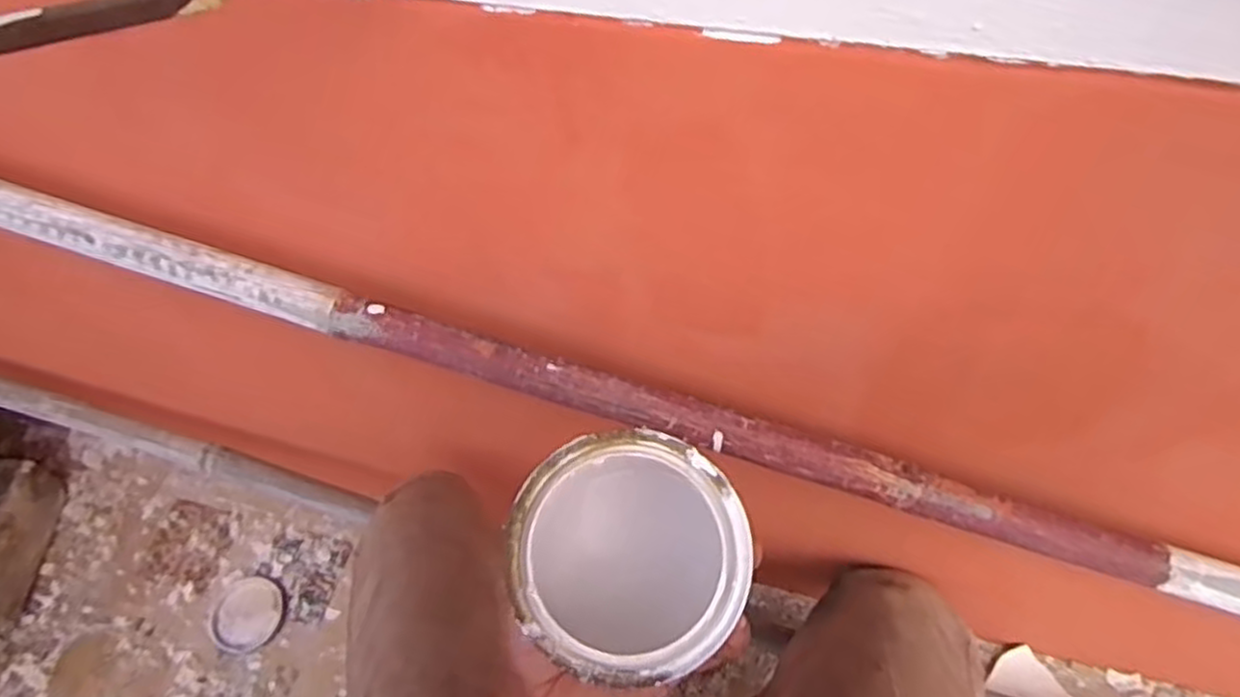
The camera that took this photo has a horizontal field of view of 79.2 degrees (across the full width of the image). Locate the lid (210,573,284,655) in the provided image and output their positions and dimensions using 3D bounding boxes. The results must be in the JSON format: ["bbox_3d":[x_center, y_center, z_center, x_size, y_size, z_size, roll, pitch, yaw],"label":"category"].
[{"bbox_3d":[-0.464,0.330,0.933,0.094,0.008,0.087,-2,58,3],"label":"lid"}]

